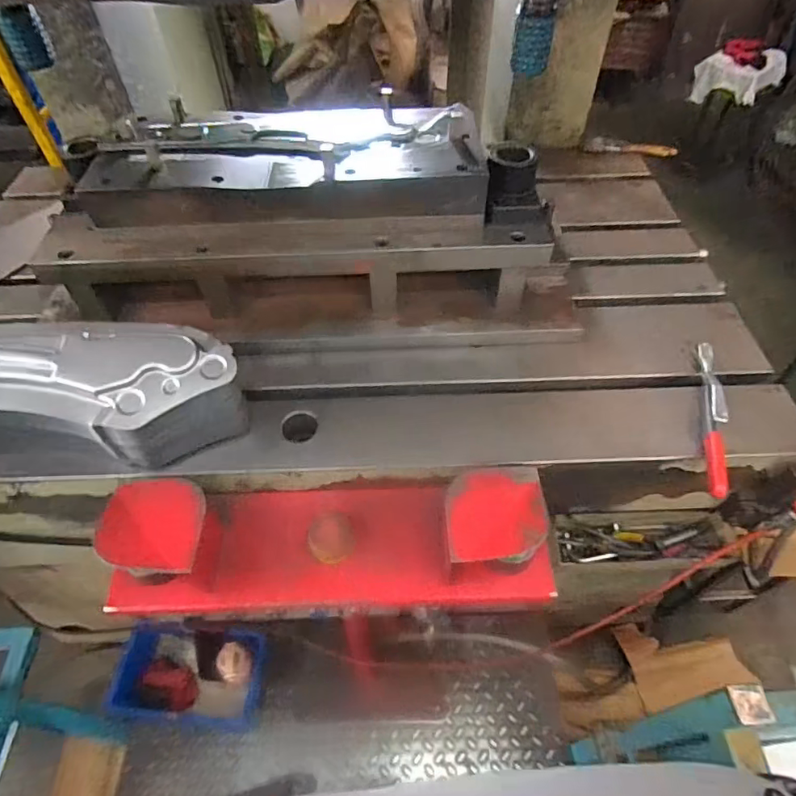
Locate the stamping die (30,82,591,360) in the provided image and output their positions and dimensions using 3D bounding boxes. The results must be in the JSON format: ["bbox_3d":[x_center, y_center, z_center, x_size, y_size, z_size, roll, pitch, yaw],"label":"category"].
[{"bbox_3d":[-0.112,-0.243,0.777,0.769,0.230,0.266,-1,51,0],"label":"stamping die"}]

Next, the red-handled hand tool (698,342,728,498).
[{"bbox_3d":[0.425,0.017,0.686,0.019,0.038,0.249,12,52,11],"label":"red-handled hand tool"}]

